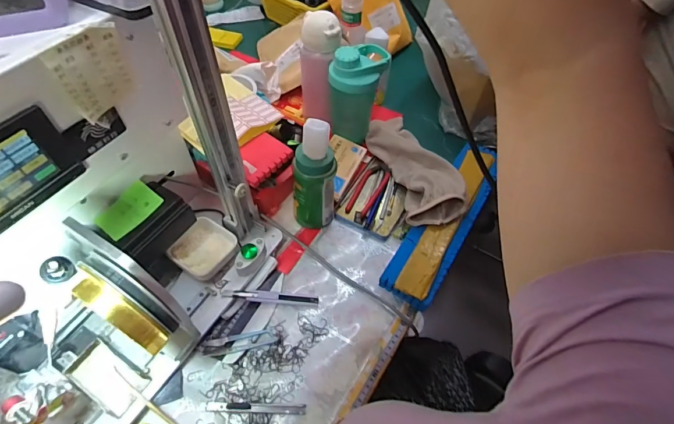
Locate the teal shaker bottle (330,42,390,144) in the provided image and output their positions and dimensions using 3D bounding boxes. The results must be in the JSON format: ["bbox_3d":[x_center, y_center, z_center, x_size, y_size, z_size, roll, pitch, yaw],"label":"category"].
[{"bbox_3d":[0.038,-0.218,0.681,0.075,0.156,0.093,31,59,19],"label":"teal shaker bottle"}]

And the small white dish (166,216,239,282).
[{"bbox_3d":[-0.197,0.053,0.564,0.079,0.021,0.081,31,59,18],"label":"small white dish"}]

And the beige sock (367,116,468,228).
[{"bbox_3d":[0.130,-0.086,0.668,0.095,0.069,0.265,-12,56,-11],"label":"beige sock"}]

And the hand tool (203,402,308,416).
[{"bbox_3d":[-0.101,0.246,0.479,0.123,0.006,0.012,2,55,0],"label":"hand tool"}]

